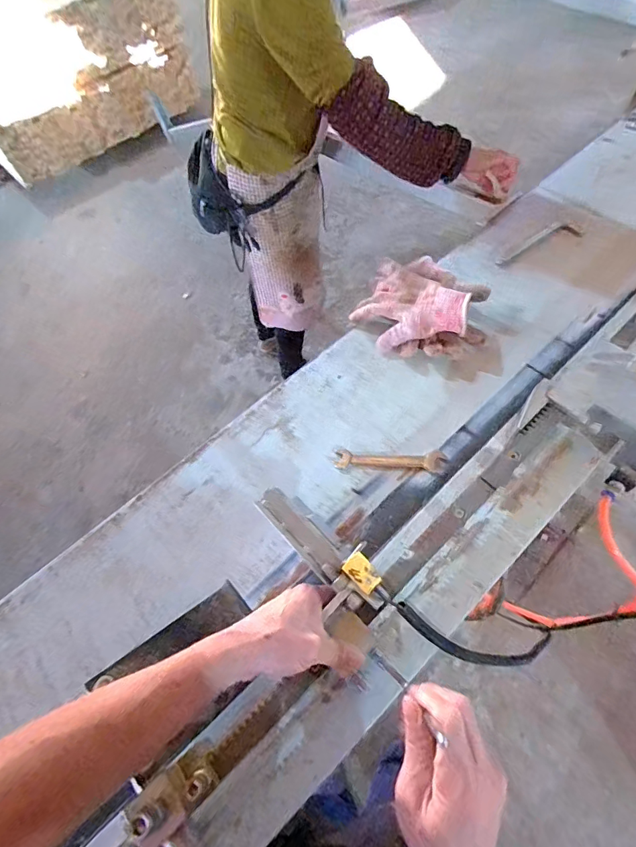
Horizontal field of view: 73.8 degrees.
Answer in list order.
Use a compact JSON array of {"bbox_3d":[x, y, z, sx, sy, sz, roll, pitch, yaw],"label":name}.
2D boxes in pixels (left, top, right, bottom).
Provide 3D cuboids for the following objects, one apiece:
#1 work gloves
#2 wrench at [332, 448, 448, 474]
[{"bbox_3d":[0.166,-0.194,0.674,0.202,0.056,0.192,13,63,11],"label":"work gloves"},{"bbox_3d":[0.098,0.050,0.576,0.148,0.004,0.030,2,62,5],"label":"wrench"}]

